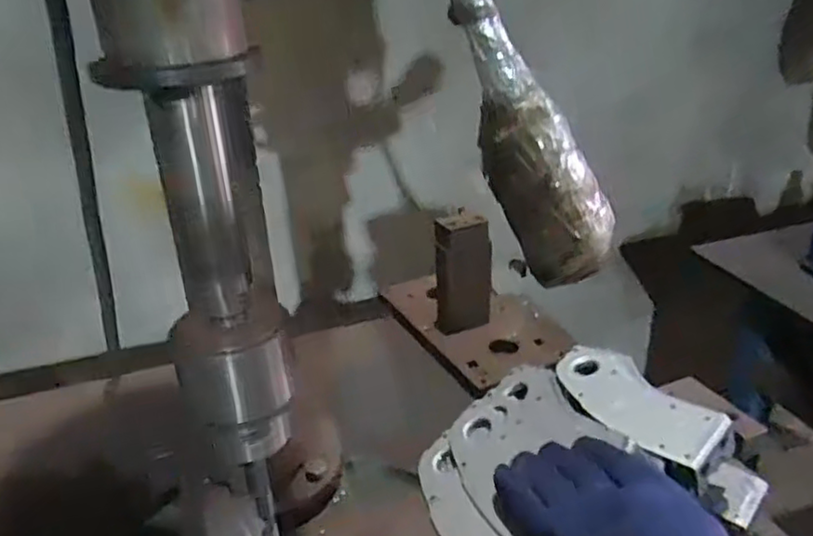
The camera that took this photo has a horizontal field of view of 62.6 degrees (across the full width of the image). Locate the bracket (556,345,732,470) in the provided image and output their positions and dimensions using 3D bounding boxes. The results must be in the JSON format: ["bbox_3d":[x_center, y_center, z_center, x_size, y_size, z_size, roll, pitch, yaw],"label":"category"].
[{"bbox_3d":[0.207,0.117,0.610,0.085,0.028,0.177,-10,29,-14],"label":"bracket"}]

